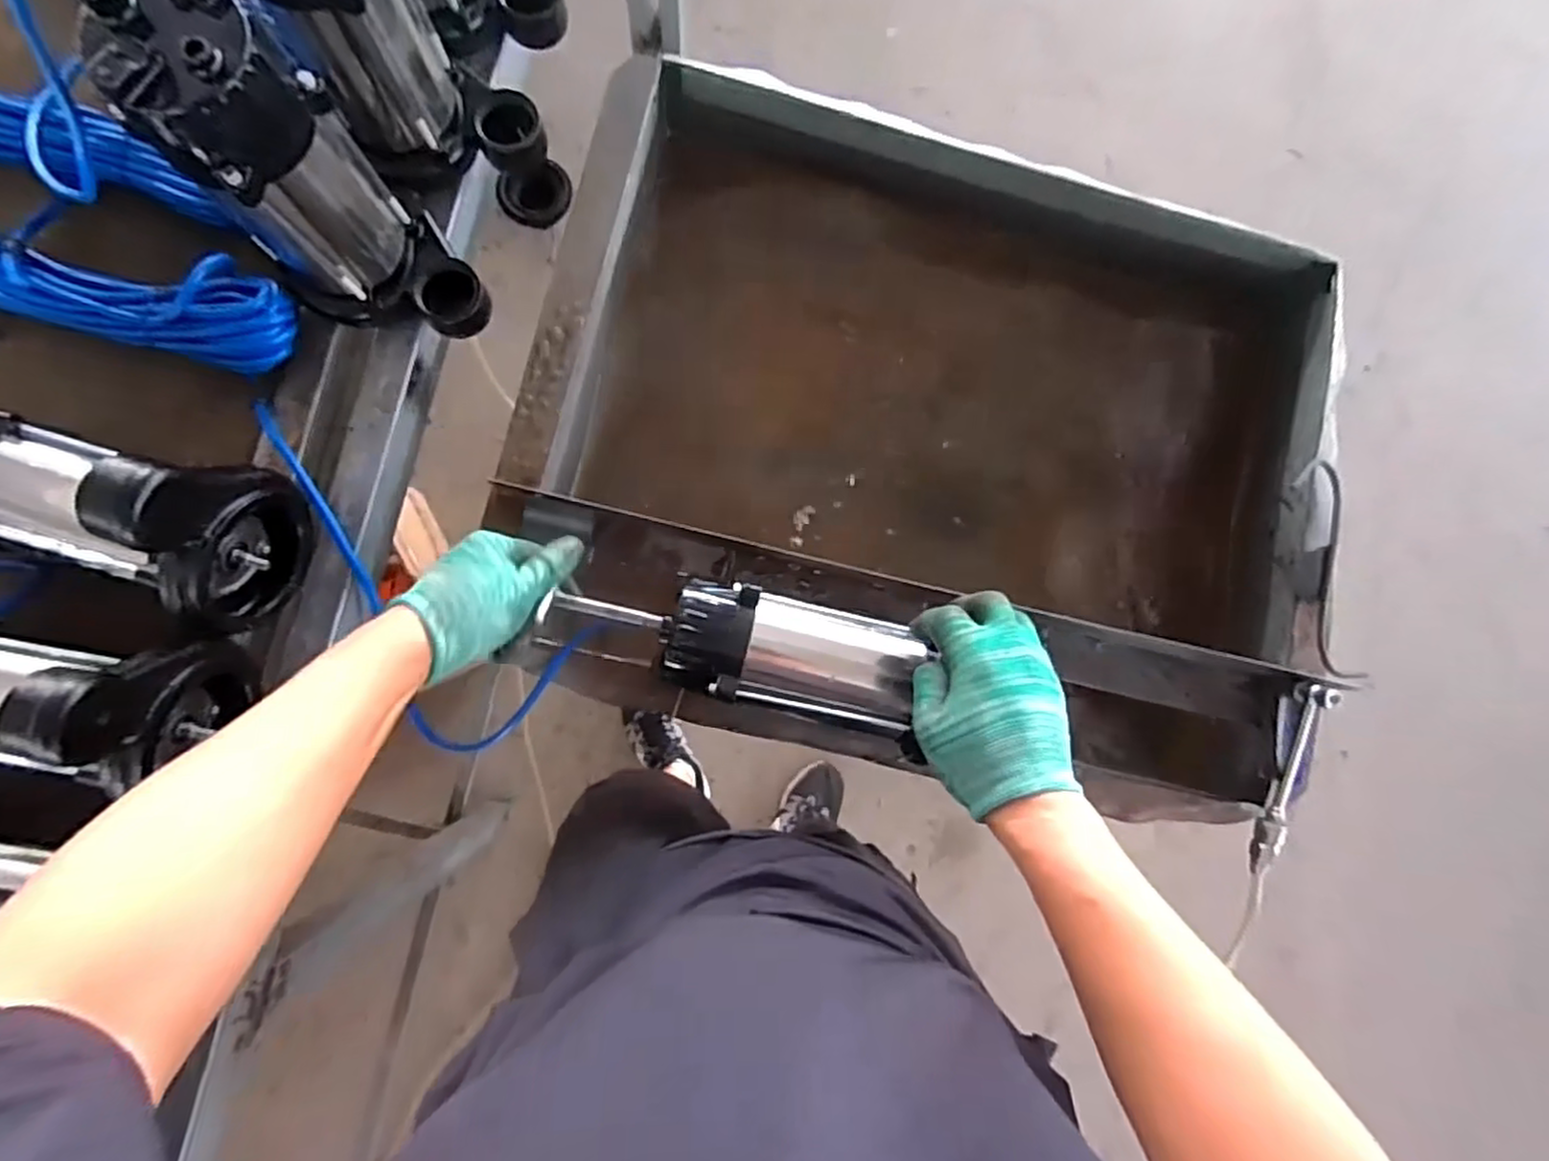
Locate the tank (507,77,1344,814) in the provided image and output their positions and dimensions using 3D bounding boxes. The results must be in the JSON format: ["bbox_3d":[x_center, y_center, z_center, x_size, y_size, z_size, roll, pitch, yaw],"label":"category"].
[{"bbox_3d":[0.157,-0.127,0.699,0.745,0.145,0.588,14,83,-4],"label":"tank"}]

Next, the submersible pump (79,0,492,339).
[{"bbox_3d":[-0.304,-0.274,0.501,0.158,0.248,0.108,15,83,-4],"label":"submersible pump"}]

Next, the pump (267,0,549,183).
[{"bbox_3d":[-0.278,-0.407,0.501,0.137,0.222,0.140,-35,88,-7],"label":"pump"}]

